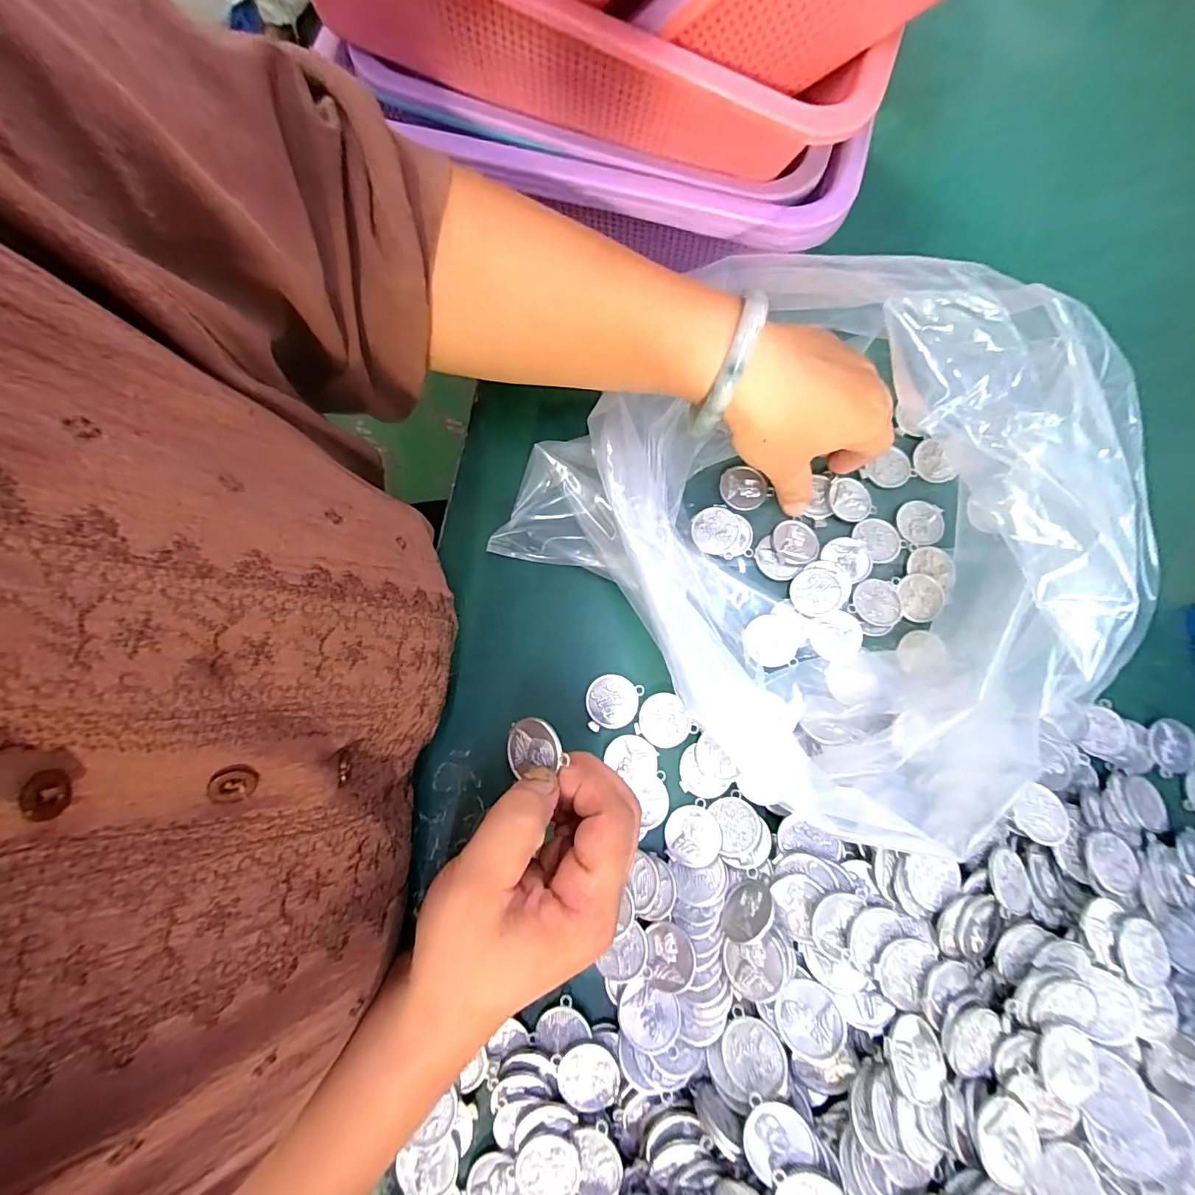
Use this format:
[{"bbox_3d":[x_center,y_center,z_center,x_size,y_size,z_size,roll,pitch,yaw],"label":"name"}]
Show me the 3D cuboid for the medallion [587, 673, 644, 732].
[{"bbox_3d":[0.008,0.061,0.288,0.029,0.004,0.032,17,78,3],"label":"medallion"}]

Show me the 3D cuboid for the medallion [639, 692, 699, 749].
[{"bbox_3d":[0.038,0.069,0.285,0.029,0.004,0.029,0,78,-1],"label":"medallion"}]

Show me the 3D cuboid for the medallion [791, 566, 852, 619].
[{"bbox_3d":[0.132,-0.003,0.298,0.033,0.004,0.029,-1,78,-1],"label":"medallion"}]

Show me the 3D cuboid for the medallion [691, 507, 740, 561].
[{"bbox_3d":[0.072,-0.041,0.310,0.028,0.005,0.028,21,78,3],"label":"medallion"}]

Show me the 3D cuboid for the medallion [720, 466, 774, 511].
[{"bbox_3d":[0.092,-0.068,0.317,0.028,0.004,0.028,0,78,-1],"label":"medallion"}]

